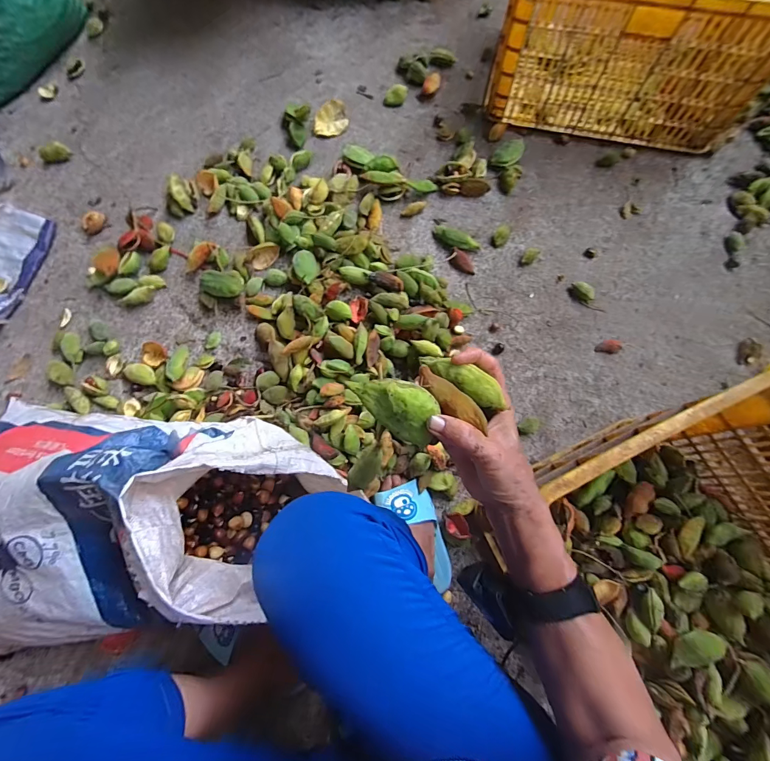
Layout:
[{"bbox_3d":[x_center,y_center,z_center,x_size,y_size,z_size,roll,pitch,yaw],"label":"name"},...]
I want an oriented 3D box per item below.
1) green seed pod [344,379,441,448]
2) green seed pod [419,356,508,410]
[{"bbox_3d":[0.014,0.019,0.325,0.090,0.034,0.049,40,115,-16],"label":"green seed pod"},{"bbox_3d":[0.069,-0.002,0.337,0.085,0.020,0.022,31,79,22],"label":"green seed pod"}]

